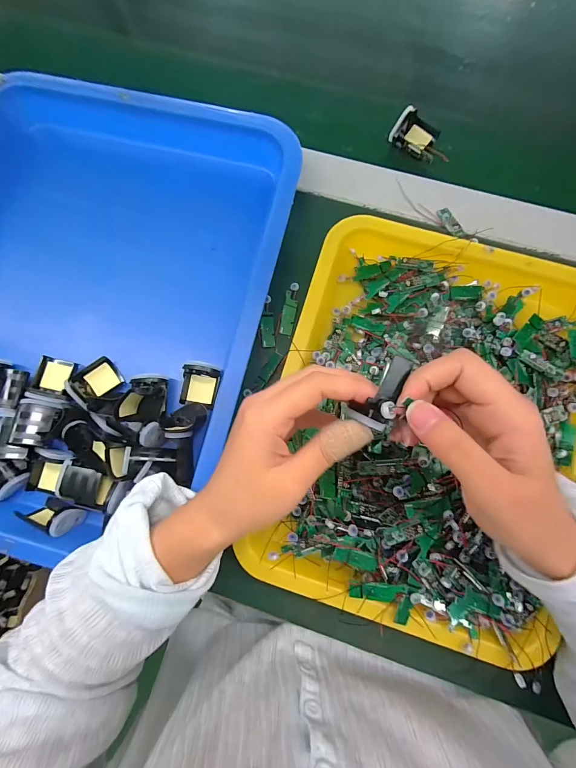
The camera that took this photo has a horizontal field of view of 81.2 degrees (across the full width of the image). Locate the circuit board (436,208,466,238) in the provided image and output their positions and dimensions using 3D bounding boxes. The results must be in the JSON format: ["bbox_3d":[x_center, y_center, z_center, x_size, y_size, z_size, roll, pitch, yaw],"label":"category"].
[{"bbox_3d":[0.162,-0.161,0.335,0.013,0.005,0.036,-28,82,-3],"label":"circuit board"}]

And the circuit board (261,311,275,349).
[{"bbox_3d":[-0.020,-0.053,0.328,0.013,0.004,0.035,-4,81,1],"label":"circuit board"}]

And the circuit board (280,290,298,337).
[{"bbox_3d":[0.001,-0.070,0.330,0.013,0.004,0.042,11,82,3],"label":"circuit board"}]

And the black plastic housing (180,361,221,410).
[{"bbox_3d":[-0.082,0.000,0.313,0.034,0.017,0.039,10,82,3],"label":"black plastic housing"}]

